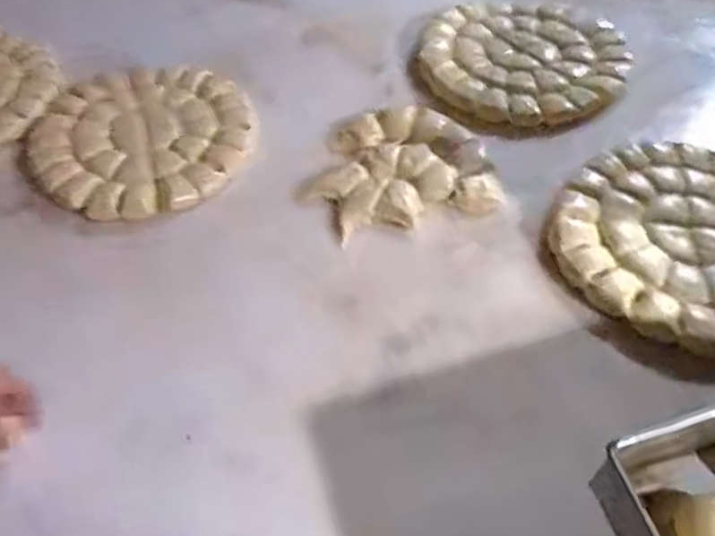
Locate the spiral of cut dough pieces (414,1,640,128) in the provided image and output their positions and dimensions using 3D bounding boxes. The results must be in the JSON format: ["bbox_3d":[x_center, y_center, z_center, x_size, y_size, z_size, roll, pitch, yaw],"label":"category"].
[{"bbox_3d":[0.237,-0.301,0.948,0.294,0.040,0.283,30,58,24],"label":"spiral of cut dough pieces"}]

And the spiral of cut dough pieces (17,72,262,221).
[{"bbox_3d":[-0.284,-0.169,0.869,0.293,0.038,0.272,0,51,3],"label":"spiral of cut dough pieces"}]

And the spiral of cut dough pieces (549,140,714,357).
[{"bbox_3d":[0.365,-0.037,0.705,0.279,0.035,0.265,-1,51,2],"label":"spiral of cut dough pieces"}]

